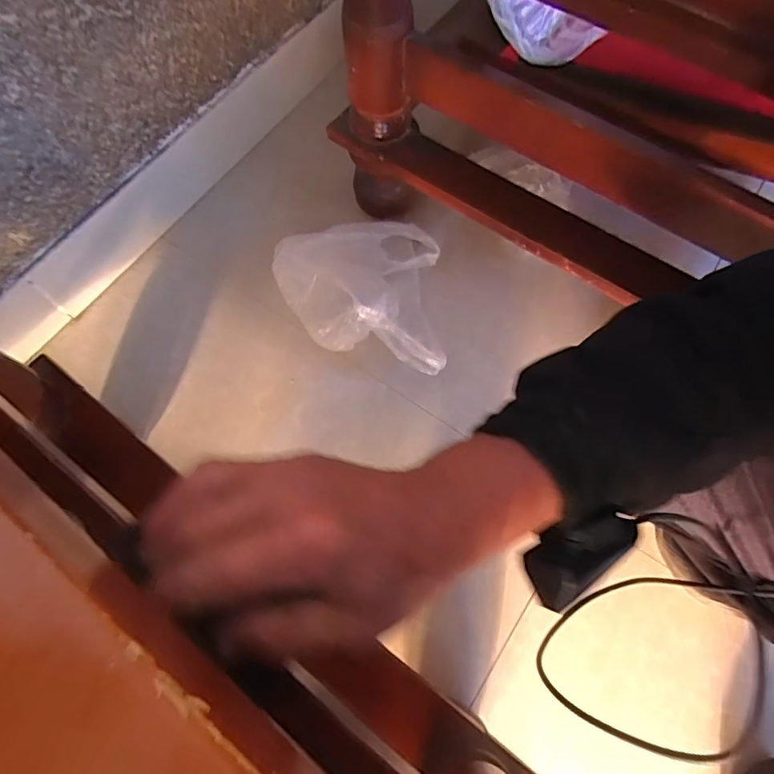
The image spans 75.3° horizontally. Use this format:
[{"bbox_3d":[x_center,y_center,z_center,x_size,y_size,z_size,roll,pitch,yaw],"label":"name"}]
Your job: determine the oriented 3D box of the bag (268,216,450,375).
[{"bbox_3d":[-0.045,-0.134,0.746,0.244,0.118,0.252,0,69,1],"label":"bag"}]

